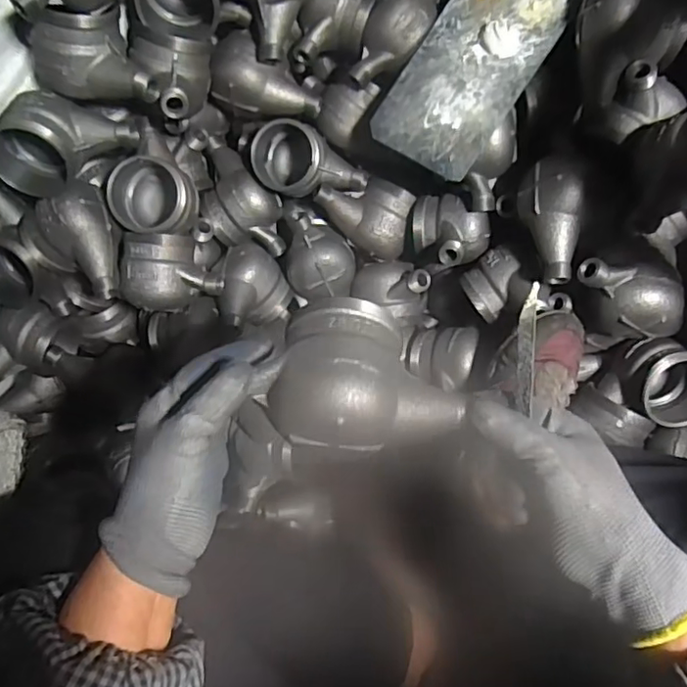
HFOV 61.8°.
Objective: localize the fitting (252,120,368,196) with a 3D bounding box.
[{"bbox_3d":[-0.036,-0.216,0.686,0.132,0.083,0.079,11,70,6],"label":"fitting"}]

